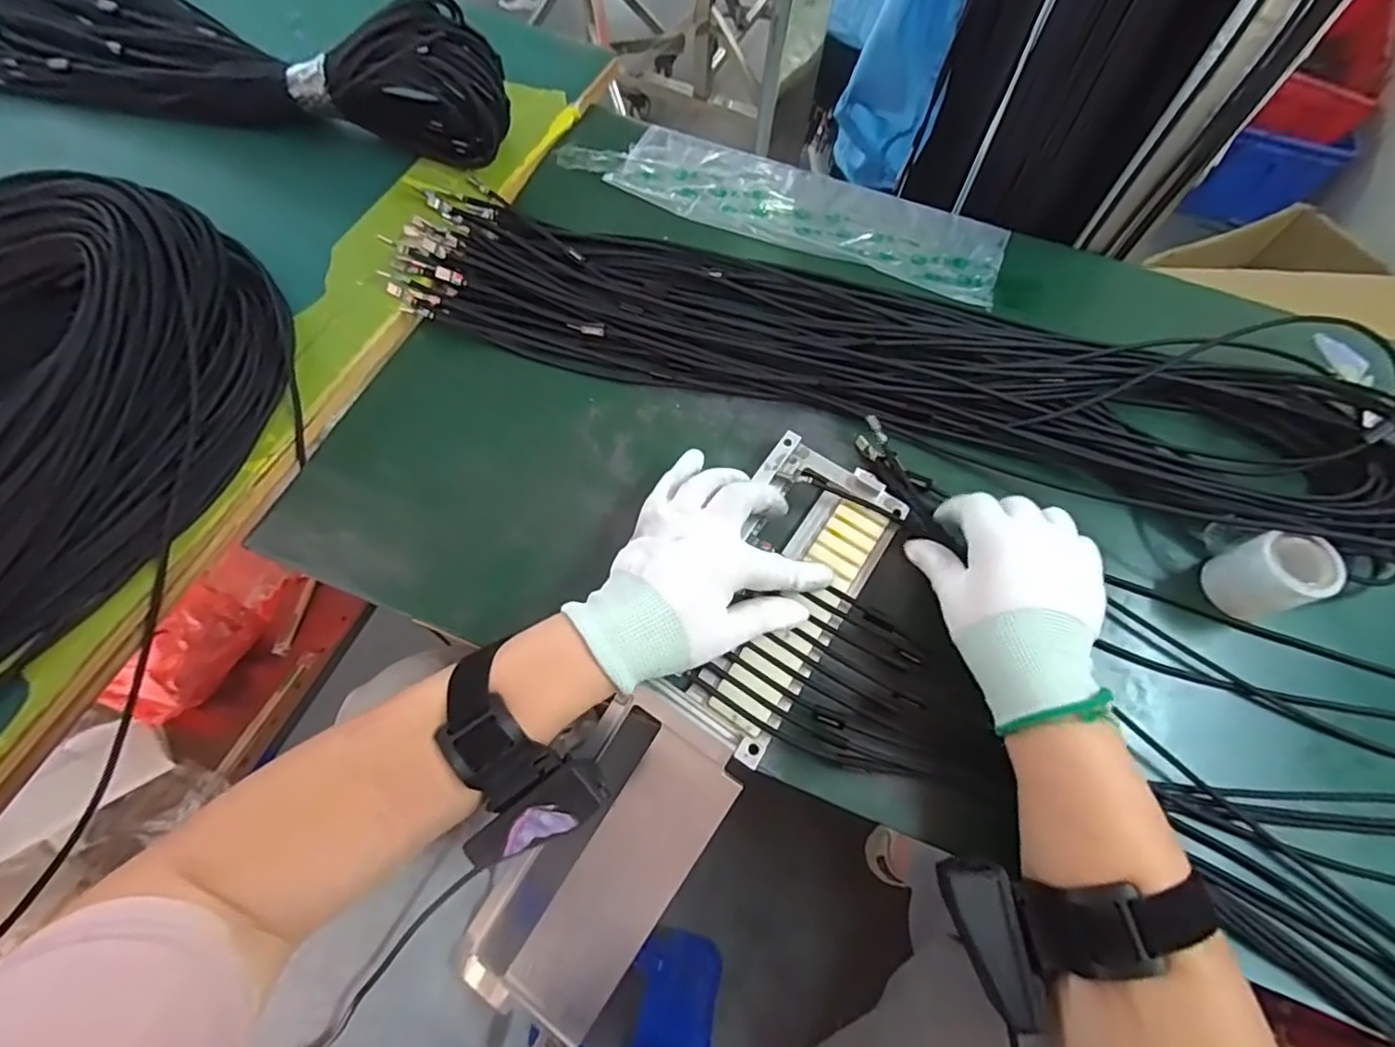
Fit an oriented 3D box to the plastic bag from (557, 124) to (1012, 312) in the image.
[{"bbox_3d":[0.077,-0.284,0.544,0.385,0.010,0.095,21,66,8],"label":"plastic bag"}]

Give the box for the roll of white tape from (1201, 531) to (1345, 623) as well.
[{"bbox_3d":[0.356,0.033,0.382,0.044,0.052,0.043,-9,65,-6],"label":"roll of white tape"}]

